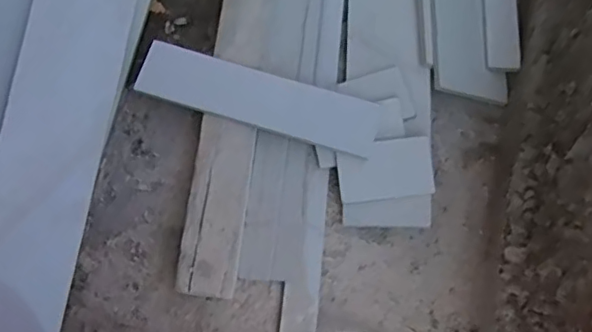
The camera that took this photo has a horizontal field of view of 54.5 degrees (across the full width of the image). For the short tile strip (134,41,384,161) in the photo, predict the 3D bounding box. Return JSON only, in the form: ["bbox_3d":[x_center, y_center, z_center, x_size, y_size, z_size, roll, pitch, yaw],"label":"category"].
[{"bbox_3d":[-0.038,-0.069,0.593,0.246,0.015,0.058,17,87,2],"label":"short tile strip"}]

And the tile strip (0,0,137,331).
[{"bbox_3d":[-0.231,-0.083,0.584,0.095,0.011,0.586,16,76,-31],"label":"tile strip"}]

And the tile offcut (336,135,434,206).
[{"bbox_3d":[0.089,0.005,0.580,0.092,0.005,0.058,-7,92,9],"label":"tile offcut"}]

